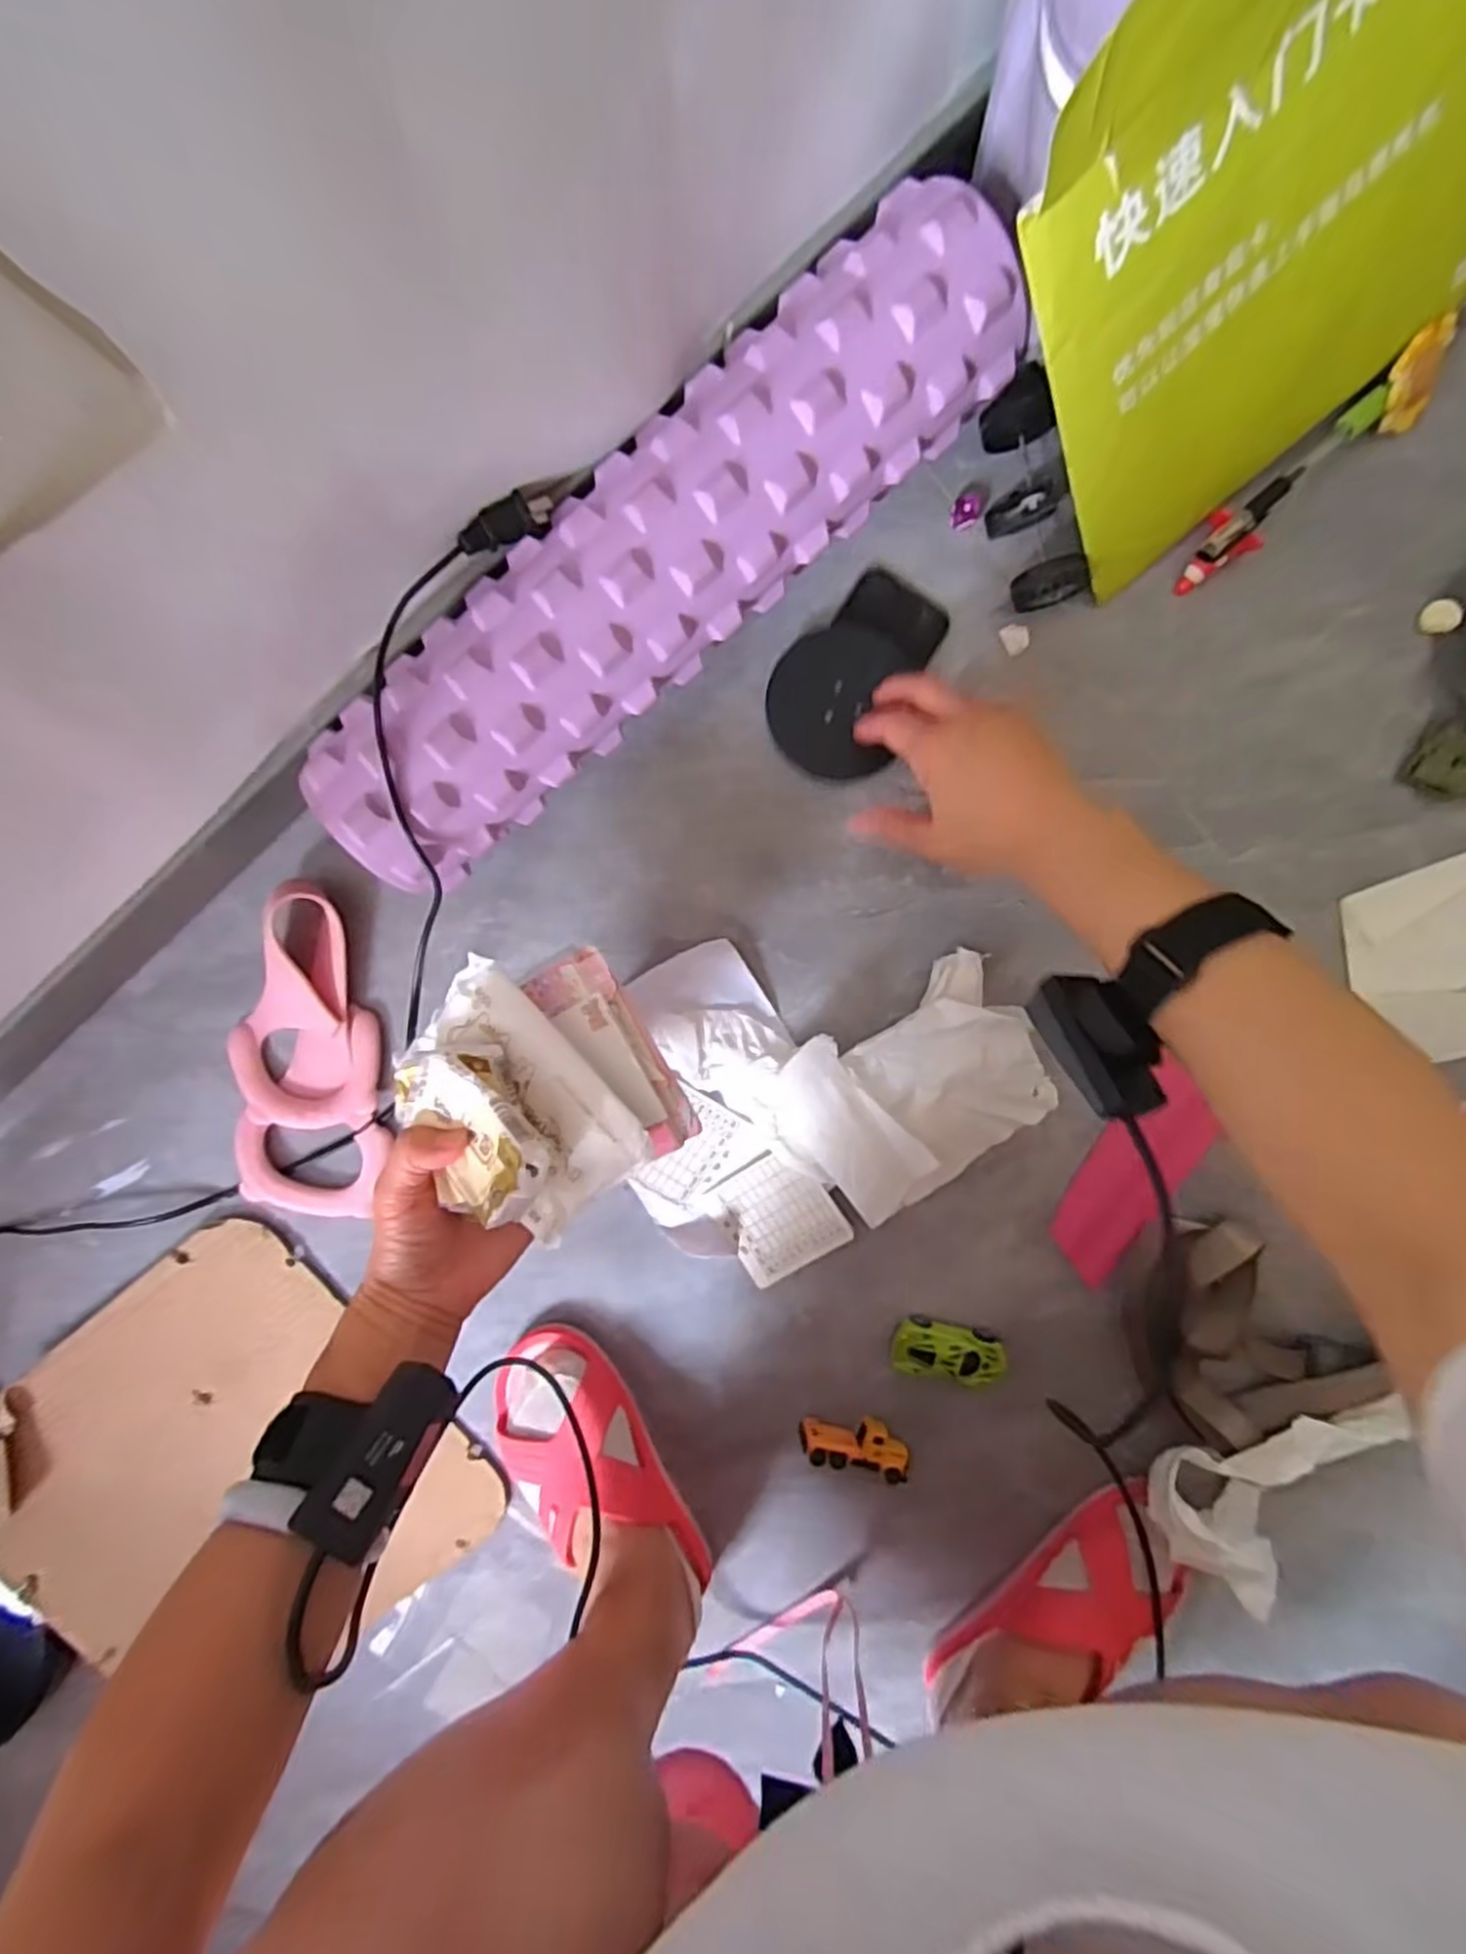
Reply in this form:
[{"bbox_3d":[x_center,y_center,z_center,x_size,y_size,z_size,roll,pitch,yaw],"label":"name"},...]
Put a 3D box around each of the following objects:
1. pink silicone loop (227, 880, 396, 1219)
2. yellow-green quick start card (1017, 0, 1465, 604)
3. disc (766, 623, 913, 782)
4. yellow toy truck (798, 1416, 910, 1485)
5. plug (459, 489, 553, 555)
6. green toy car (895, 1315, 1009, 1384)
[{"bbox_3d":[-0.294,0.058,0.525,0.097,0.017,0.234,-2,100,1],"label":"pink silicone loop"},{"bbox_3d":[0.264,-0.352,0.331,0.271,0.276,0.047,-39,58,14],"label":"yellow-green quick start card"},{"bbox_3d":[0.062,-0.169,0.475,0.079,0.005,0.085,-2,114,-4],"label":"disc"},{"bbox_3d":[0.087,0.334,0.555,0.075,0.033,0.032,5,100,0],"label":"yellow toy truck"},{"bbox_3d":[-0.118,-0.238,0.404,0.055,0.014,0.017,-35,98,-15],"label":"plug"},{"bbox_3d":[0.153,0.264,0.546,0.079,0.019,0.036,9,100,0],"label":"green toy car"}]

